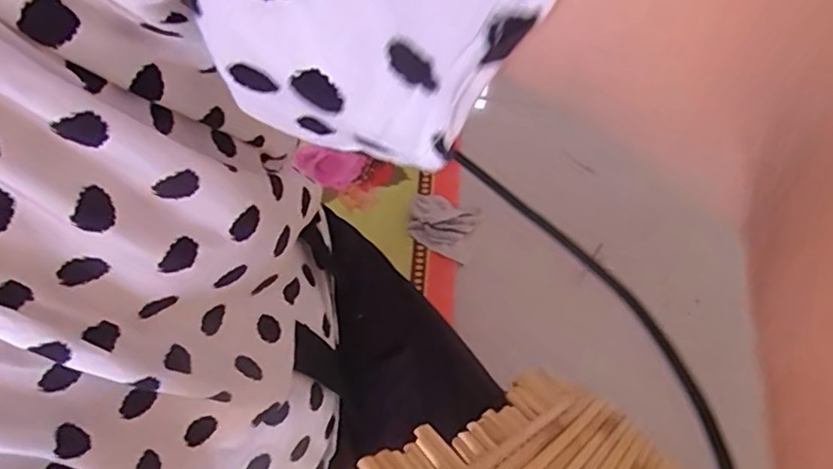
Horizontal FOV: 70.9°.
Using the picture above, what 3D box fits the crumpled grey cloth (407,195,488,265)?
[{"bbox_3d":[0.037,-0.015,0.850,0.100,0.039,0.092,20,63,11],"label":"crumpled grey cloth"}]

